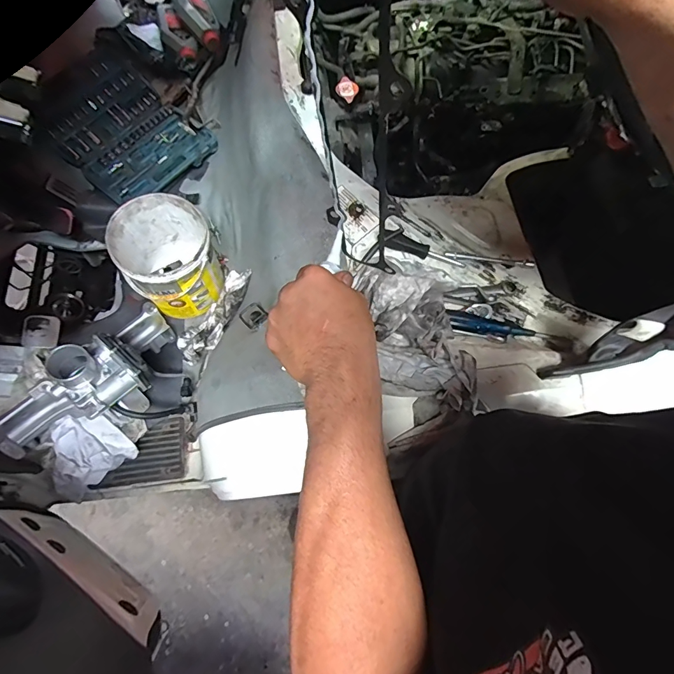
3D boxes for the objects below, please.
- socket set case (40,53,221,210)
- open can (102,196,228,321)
[{"bbox_3d":[-0.501,-0.480,0.970,0.361,0.100,0.273,39,73,16],"label":"socket set case"},{"bbox_3d":[-0.325,-0.150,0.818,0.167,0.205,0.180,-25,69,-9],"label":"open can"}]

